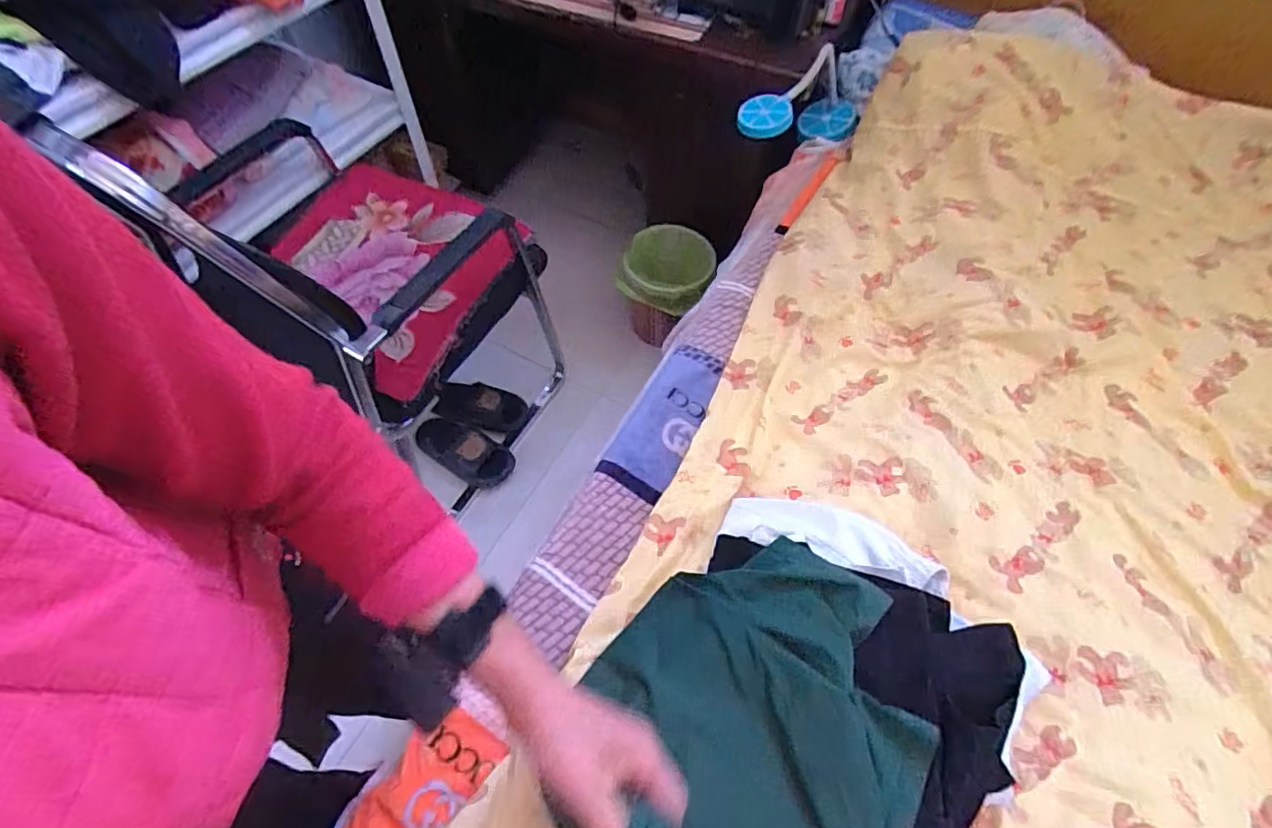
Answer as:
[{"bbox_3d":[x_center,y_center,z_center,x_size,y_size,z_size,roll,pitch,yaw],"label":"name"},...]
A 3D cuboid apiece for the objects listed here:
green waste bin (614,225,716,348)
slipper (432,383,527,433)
[{"bbox_3d":[0.085,-0.356,1.579,0.230,0.249,0.243,14,60,7],"label":"green waste bin"},{"bbox_3d":[-0.410,-0.021,1.530,0.240,0.044,0.104,12,59,7],"label":"slipper"}]

